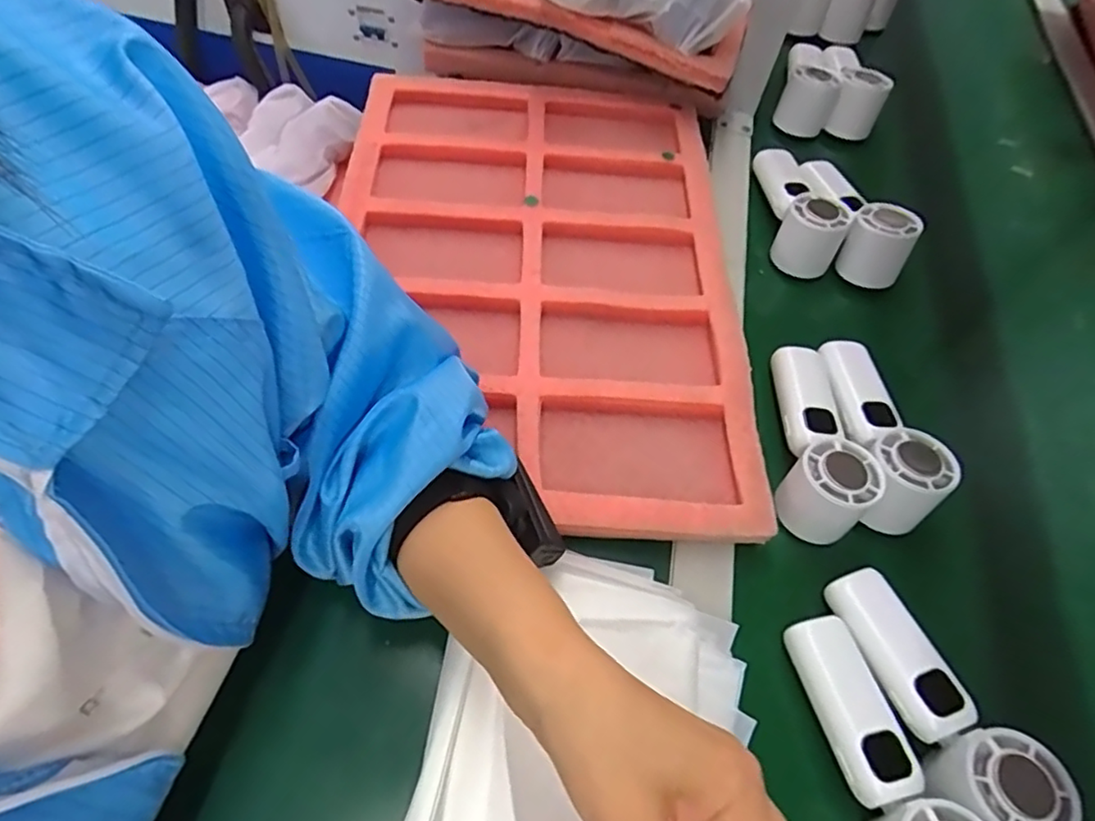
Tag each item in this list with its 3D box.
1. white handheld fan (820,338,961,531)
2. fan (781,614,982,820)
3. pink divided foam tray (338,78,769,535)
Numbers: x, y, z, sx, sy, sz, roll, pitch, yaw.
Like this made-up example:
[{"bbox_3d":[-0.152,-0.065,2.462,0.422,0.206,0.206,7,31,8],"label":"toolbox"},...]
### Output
[{"bbox_3d":[0.243,0.011,0.464,0.050,0.064,0.158,-5,60,-8],"label":"white handheld fan"},{"bbox_3d":[0.188,0.195,0.343,0.050,0.056,0.156,-11,61,-12],"label":"fan"},{"bbox_3d":[-0.012,-0.130,0.534,0.333,0.031,0.496,2,59,-2],"label":"pink divided foam tray"}]

